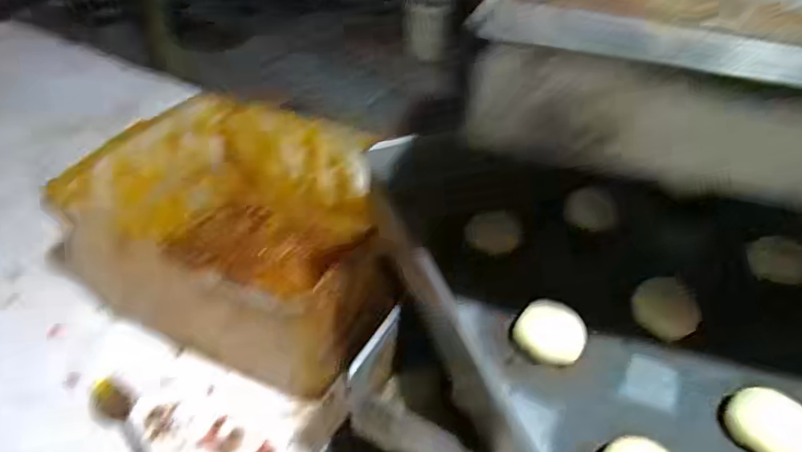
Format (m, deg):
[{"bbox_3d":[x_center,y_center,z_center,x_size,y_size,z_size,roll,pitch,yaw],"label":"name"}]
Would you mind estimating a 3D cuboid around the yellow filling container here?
[{"bbox_3d":[-0.192,0.008,0.702,0.332,0.191,0.303,14,41,14],"label":"yellow filling container"}]

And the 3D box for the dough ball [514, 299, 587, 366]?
[{"bbox_3d":[0.112,0.079,0.408,0.047,0.025,0.037,24,44,24],"label":"dough ball"}]

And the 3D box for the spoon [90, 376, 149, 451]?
[{"bbox_3d":[-0.286,0.222,0.578,0.042,0.016,0.167,-24,46,-29],"label":"spoon"}]

